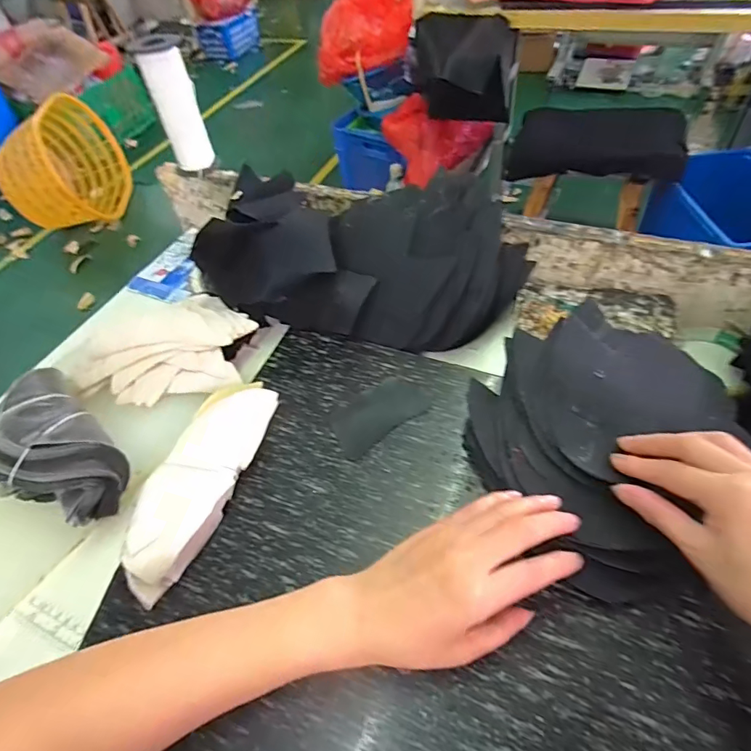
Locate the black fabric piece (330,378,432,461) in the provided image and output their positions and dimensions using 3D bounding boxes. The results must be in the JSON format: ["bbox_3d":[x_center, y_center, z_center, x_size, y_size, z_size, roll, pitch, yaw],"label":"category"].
[{"bbox_3d":[0.002,0.035,0.441,0.095,0.004,0.055,-32,55,-18],"label":"black fabric piece"}]

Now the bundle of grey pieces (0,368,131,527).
[{"bbox_3d":[-0.291,0.066,0.413,0.169,0.059,0.084,33,62,28],"label":"bundle of grey pieces"}]

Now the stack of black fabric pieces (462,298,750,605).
[{"bbox_3d":[0.188,0.044,0.373,0.194,0.055,0.201,-27,54,-17],"label":"stack of black fabric pieces"}]

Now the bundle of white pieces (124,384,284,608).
[{"bbox_3d":[-0.150,0.084,0.394,0.065,0.036,0.192,12,54,16],"label":"bundle of white pieces"}]

